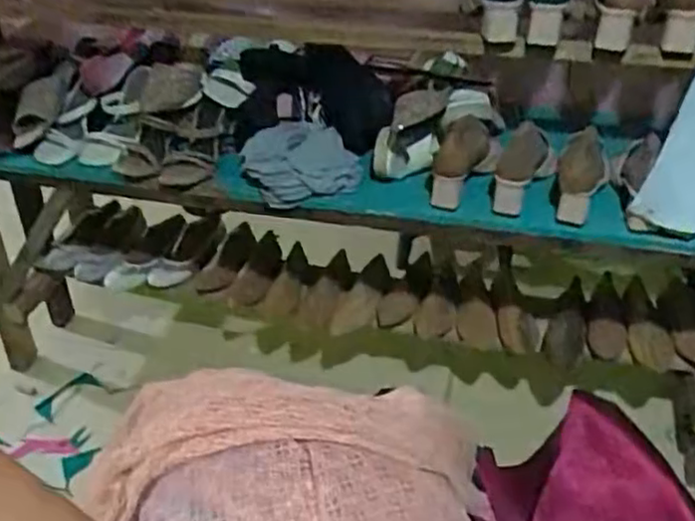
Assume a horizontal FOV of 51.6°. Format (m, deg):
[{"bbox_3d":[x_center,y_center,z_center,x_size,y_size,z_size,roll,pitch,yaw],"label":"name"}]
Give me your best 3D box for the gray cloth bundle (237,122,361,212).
[{"bbox_3d":[-0.083,-0.172,1.247,0.196,0.068,0.163,-8,39,-9],"label":"gray cloth bundle"}]

